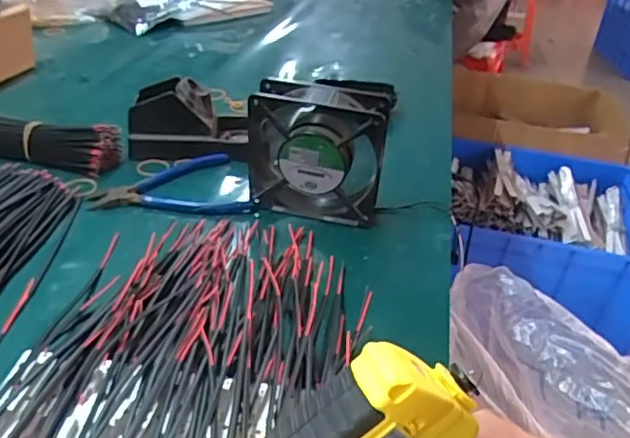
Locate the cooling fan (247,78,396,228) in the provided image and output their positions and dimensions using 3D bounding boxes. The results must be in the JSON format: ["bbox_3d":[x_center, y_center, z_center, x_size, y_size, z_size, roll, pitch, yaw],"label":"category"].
[{"bbox_3d":[0.001,-0.059,0.534,0.122,0.124,0.042,10,33,8],"label":"cooling fan"}]

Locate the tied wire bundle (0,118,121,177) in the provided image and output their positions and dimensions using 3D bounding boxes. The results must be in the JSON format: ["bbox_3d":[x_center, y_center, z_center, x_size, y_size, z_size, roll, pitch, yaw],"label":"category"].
[{"bbox_3d":[-0.308,-0.088,0.608,0.201,0.040,0.039,10,33,8],"label":"tied wire bundle"}]

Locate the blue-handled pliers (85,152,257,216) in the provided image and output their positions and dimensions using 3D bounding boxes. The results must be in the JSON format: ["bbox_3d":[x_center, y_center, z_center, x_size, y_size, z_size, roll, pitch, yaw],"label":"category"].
[{"bbox_3d":[-0.142,-0.028,0.568,0.143,0.011,0.104,-10,36,-22],"label":"blue-handled pliers"}]

